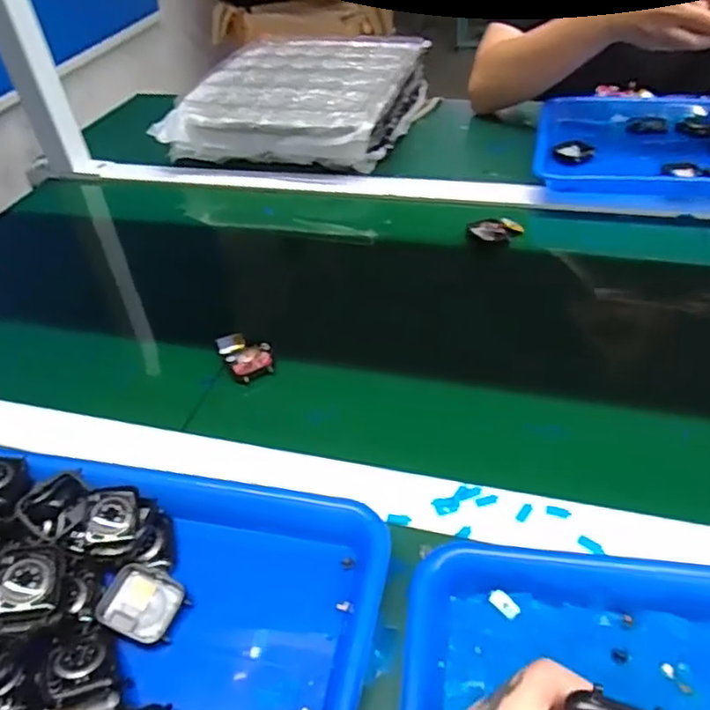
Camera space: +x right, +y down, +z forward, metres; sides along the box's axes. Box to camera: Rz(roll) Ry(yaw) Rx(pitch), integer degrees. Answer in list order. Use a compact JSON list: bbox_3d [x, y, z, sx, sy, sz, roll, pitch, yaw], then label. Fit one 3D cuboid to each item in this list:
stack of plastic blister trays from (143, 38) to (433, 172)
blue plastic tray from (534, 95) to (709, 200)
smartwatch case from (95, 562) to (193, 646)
[{"bbox_3d":[-0.067,-0.350,0.879,0.295,0.104,0.307,11,45,18],"label":"stack of plastic blister trays"},{"bbox_3d":[0.394,-0.249,0.737,0.338,0.042,0.243,7,43,14],"label":"blue plastic tray"},{"bbox_3d":[-0.122,0.145,0.359,0.043,0.019,0.037,12,45,19],"label":"smartwatch case"}]

